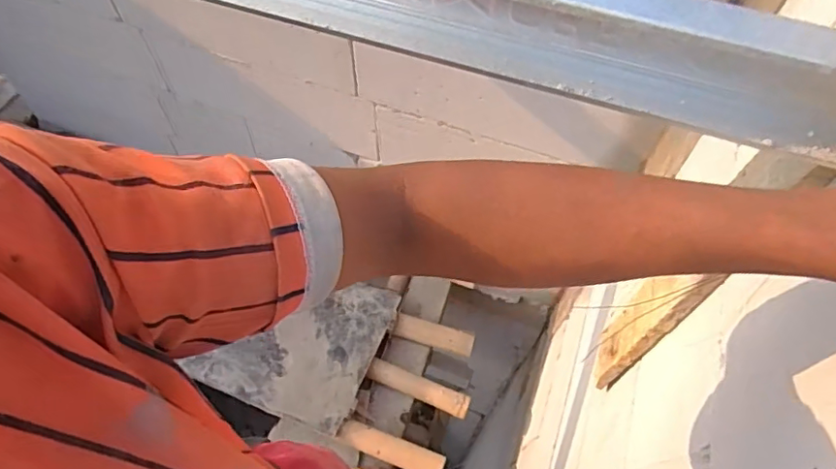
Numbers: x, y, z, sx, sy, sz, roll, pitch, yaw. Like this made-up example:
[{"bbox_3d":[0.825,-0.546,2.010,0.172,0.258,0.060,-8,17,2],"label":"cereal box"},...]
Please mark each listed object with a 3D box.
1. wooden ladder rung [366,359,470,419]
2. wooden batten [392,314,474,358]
[{"bbox_3d":[-0.002,0.383,1.376,0.264,0.029,0.057,21,60,12],"label":"wooden ladder rung"},{"bbox_3d":[0.042,0.263,1.461,0.219,0.032,0.073,14,59,7],"label":"wooden batten"}]

